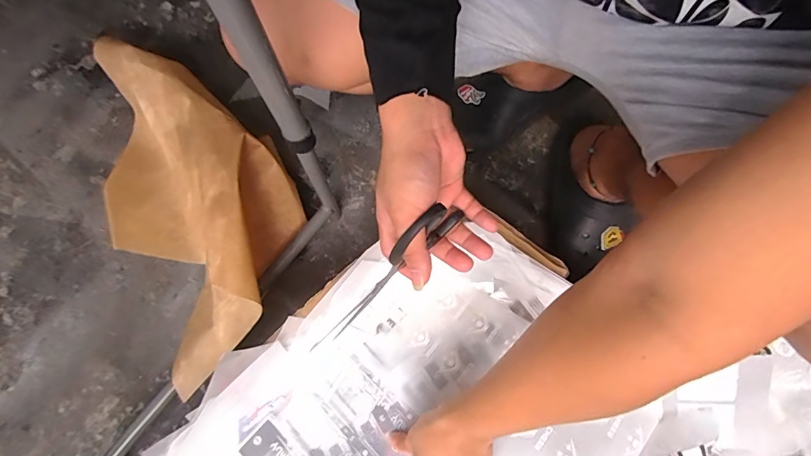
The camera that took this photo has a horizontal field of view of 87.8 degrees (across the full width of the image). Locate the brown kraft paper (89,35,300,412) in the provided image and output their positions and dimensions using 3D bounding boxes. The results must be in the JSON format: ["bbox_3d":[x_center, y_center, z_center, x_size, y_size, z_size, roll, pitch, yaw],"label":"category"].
[{"bbox_3d":[-0.314,-0.061,0.573,0.248,0.181,0.480,-36,75,-9],"label":"brown kraft paper"}]

